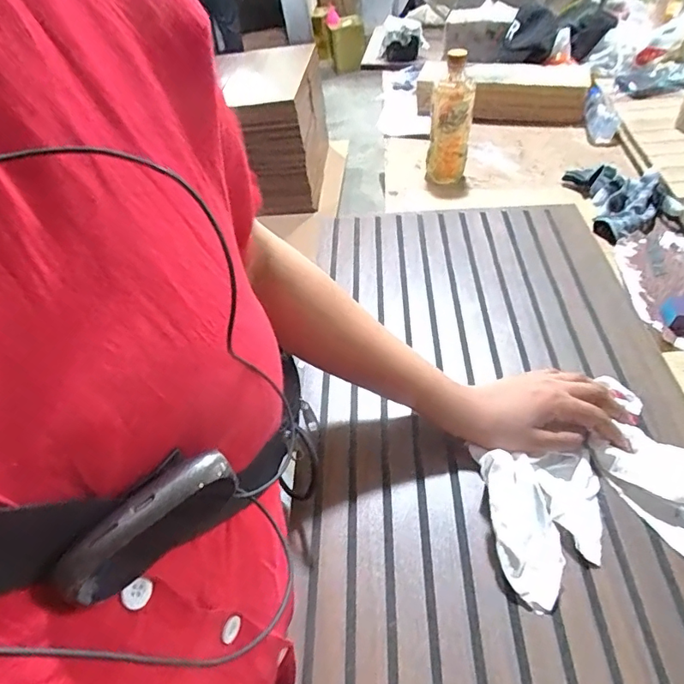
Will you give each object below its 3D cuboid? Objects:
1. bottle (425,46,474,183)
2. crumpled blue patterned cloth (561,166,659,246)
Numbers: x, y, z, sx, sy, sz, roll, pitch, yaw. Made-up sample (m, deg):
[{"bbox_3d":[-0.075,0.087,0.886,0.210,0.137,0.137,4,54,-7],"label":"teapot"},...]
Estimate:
[{"bbox_3d":[0.183,-0.371,0.841,0.077,0.201,0.062,2,48,13],"label":"bottle"},{"bbox_3d":[0.444,-0.236,0.787,0.120,0.040,0.192,-9,47,3],"label":"crumpled blue patterned cloth"}]

